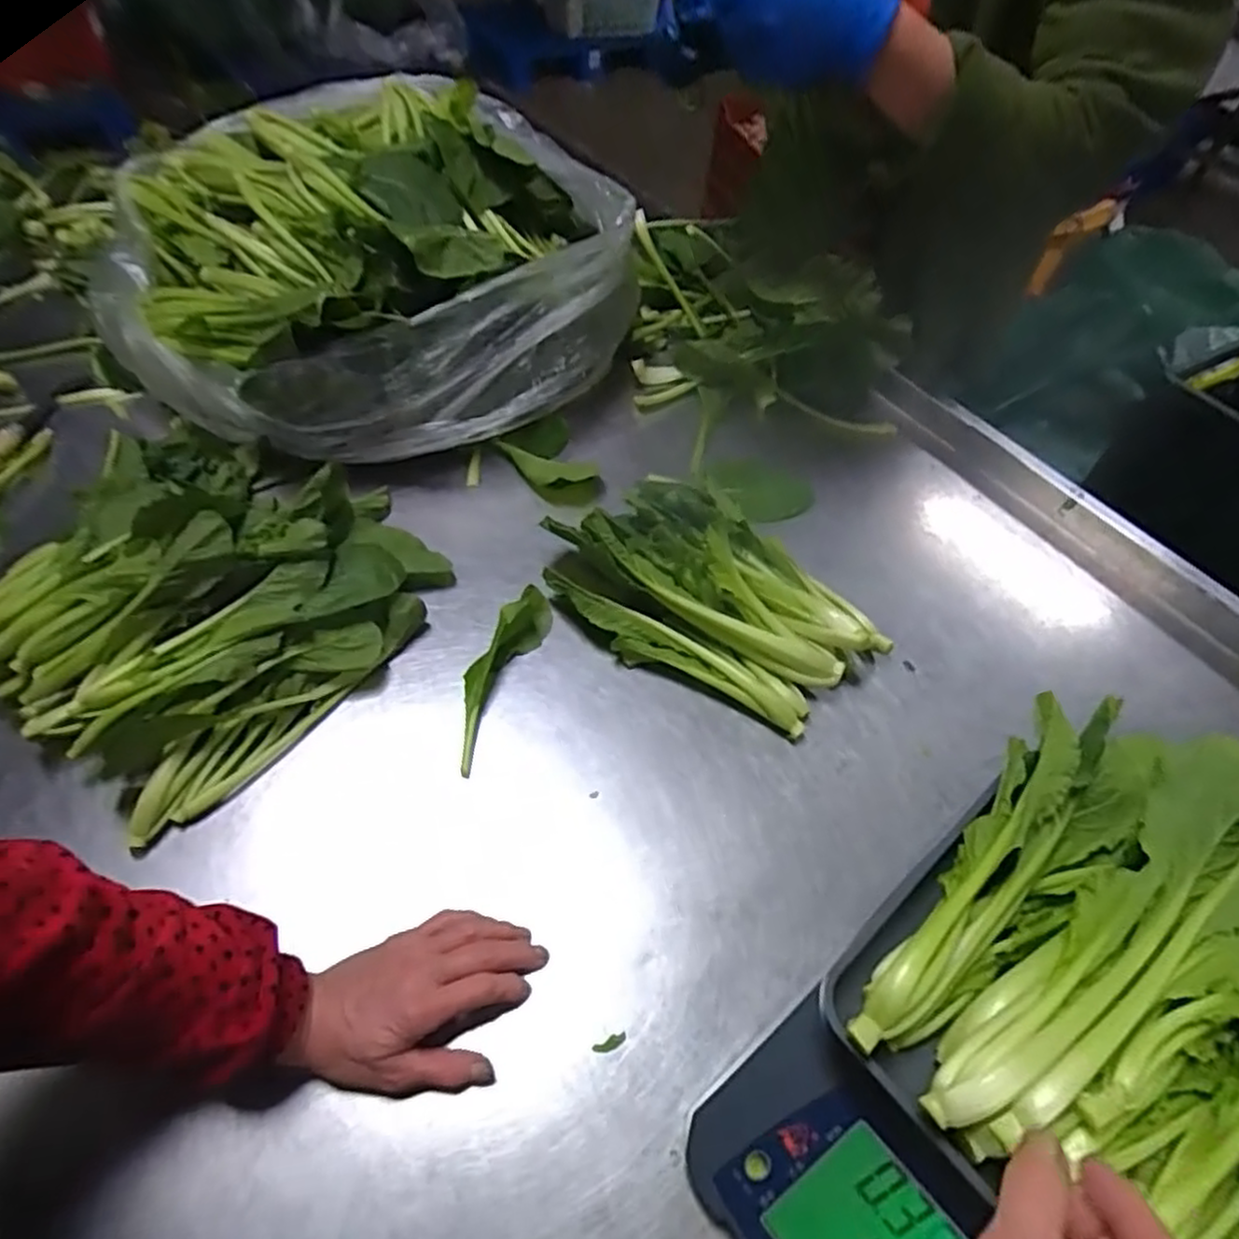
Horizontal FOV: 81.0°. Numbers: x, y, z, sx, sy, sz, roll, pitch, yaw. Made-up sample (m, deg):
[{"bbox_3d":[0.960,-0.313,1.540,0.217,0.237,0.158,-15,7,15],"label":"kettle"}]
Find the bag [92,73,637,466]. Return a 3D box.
[{"bbox_3d":[-0.268,-0.439,0.864,0.542,0.161,0.569,26,54,16],"label":"bag"}]

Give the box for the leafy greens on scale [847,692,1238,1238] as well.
[{"bbox_3d":[0.323,0.203,0.364,0.307,0.061,0.274,37,59,20],"label":"leafy greens on scale"}]

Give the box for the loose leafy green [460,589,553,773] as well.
[{"bbox_3d":[-0.111,0.043,0.639,0.042,0.031,0.178,20,54,9],"label":"loose leafy green"}]

